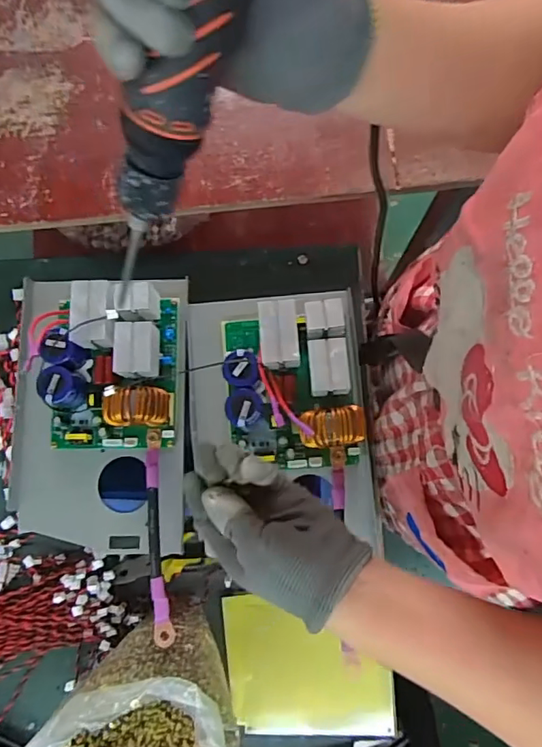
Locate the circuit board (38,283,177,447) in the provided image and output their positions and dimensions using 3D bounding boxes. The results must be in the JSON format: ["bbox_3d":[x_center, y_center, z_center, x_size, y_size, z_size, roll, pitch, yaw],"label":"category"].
[{"bbox_3d":[-0.153,-0.007,0.491,0.124,0.072,0.149,0,79,1],"label":"circuit board"}]

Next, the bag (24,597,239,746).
[{"bbox_3d":[-0.112,0.326,0.476,0.162,0.125,0.143,-42,81,-6],"label":"bag"}]

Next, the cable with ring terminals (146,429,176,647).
[{"bbox_3d":[-0.105,0.147,0.483,0.016,0.020,0.189,-7,79,0],"label":"cable with ring terminals"}]

